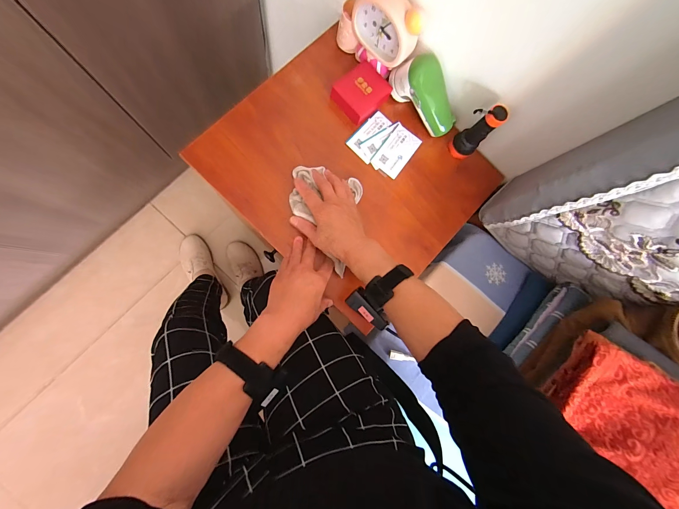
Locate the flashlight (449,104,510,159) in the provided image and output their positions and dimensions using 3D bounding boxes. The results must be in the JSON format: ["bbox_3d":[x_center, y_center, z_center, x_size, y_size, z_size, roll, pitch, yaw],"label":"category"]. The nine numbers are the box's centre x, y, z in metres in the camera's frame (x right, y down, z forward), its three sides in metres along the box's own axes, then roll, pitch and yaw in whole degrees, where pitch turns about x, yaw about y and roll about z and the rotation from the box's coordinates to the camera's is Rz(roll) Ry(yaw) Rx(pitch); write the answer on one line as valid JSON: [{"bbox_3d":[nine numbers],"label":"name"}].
[{"bbox_3d":[0.225,-0.200,0.489,0.035,0.111,0.039,1,85,-7],"label":"flashlight"}]

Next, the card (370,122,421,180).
[{"bbox_3d":[0.103,-0.187,0.531,0.055,0.004,0.093,36,82,-3],"label":"card"}]

